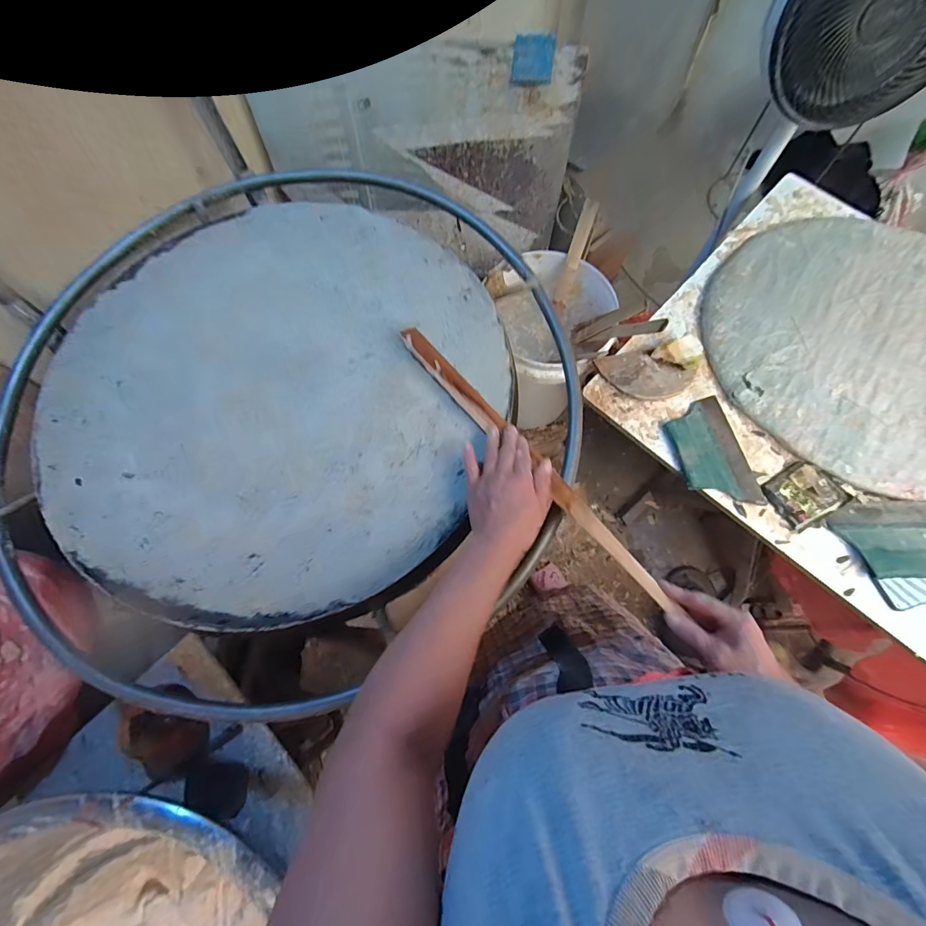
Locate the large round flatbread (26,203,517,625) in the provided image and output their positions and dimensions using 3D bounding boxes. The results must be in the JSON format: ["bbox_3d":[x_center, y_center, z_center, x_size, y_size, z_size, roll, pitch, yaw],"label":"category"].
[{"bbox_3d":[-0.260,-0.115,0.573,0.615,0.021,0.593,-1,70,1],"label":"large round flatbread"}]

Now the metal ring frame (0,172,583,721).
[{"bbox_3d":[-0.286,-0.139,0.623,0.822,0.056,0.926,-38,73,-12],"label":"metal ring frame"}]

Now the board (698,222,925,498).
[{"bbox_3d":[0.798,-0.226,0.790,0.622,0.043,0.581,-1,70,1],"label":"board"}]

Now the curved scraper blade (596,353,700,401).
[{"bbox_3d":[0.348,-0.163,0.772,0.184,0.010,0.091,-7,76,-5],"label":"curved scraper blade"}]

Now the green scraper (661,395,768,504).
[{"bbox_3d":[0.432,-0.023,0.721,0.125,0.020,0.198,-12,70,-3],"label":"green scraper"}]

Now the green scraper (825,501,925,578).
[{"bbox_3d":[0.695,0.120,0.662,0.177,0.011,0.118,-2,64,7],"label":"green scraper"}]

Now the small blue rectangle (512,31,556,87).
[{"bbox_3d":[0.116,-0.663,0.684,0.064,0.061,0.014,9,70,5],"label":"small blue rectangle"}]

